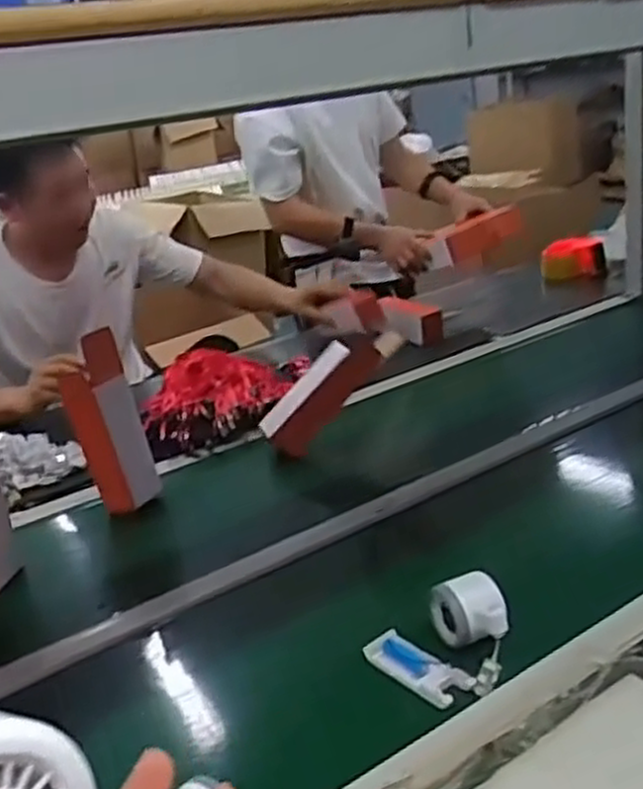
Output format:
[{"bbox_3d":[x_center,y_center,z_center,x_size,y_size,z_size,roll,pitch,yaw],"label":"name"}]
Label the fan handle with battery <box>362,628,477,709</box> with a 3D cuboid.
[{"bbox_3d":[0.086,0.242,0.704,0.042,0.016,0.101,-23,25,-34],"label":"fan handle with battery"}]

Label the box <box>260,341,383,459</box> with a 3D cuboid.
[{"bbox_3d":[0.003,-0.002,1.178,0.206,0.074,0.044,-47,26,0],"label":"box"}]

